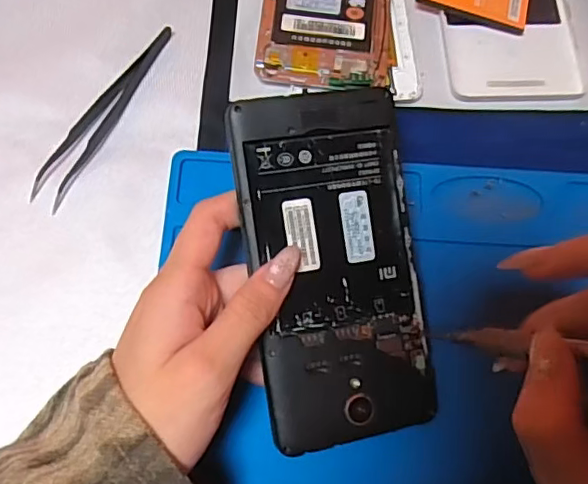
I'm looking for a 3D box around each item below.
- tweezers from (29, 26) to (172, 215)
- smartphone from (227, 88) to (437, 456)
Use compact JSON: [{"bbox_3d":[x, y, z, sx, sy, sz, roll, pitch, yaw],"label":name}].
[{"bbox_3d":[-0.098,-0.068,0.302,0.016,0.009,0.115,28,73,7],"label":"tweezers"},{"bbox_3d":[0.018,0.011,0.246,0.073,0.007,0.145,-9,91,-14],"label":"smartphone"}]

